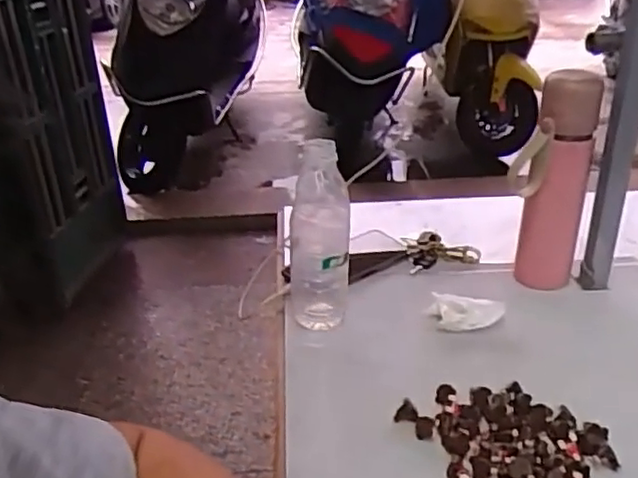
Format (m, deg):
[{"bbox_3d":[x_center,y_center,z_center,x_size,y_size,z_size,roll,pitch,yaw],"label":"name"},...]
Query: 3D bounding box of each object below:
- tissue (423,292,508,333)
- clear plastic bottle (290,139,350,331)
[{"bbox_3d":[0.165,0.084,0.747,0.086,0.033,0.042,3,30,12],"label":"tissue"},{"bbox_3d":[0.000,0.009,0.720,0.065,0.224,0.054,-6,29,-4],"label":"clear plastic bottle"}]

